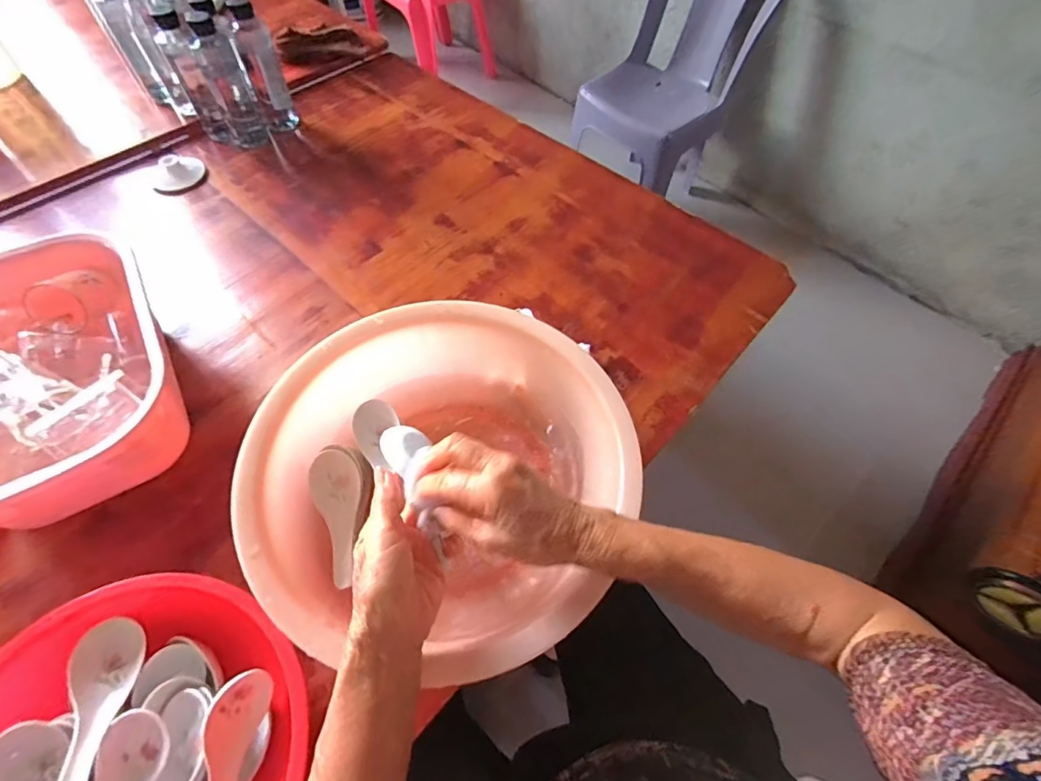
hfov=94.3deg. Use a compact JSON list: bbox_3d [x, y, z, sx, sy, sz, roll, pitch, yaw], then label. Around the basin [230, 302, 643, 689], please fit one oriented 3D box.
[{"bbox_3d":[-0.059,0.076,0.448,0.309,0.114,0.313,0,59,-1],"label":"basin"}]

